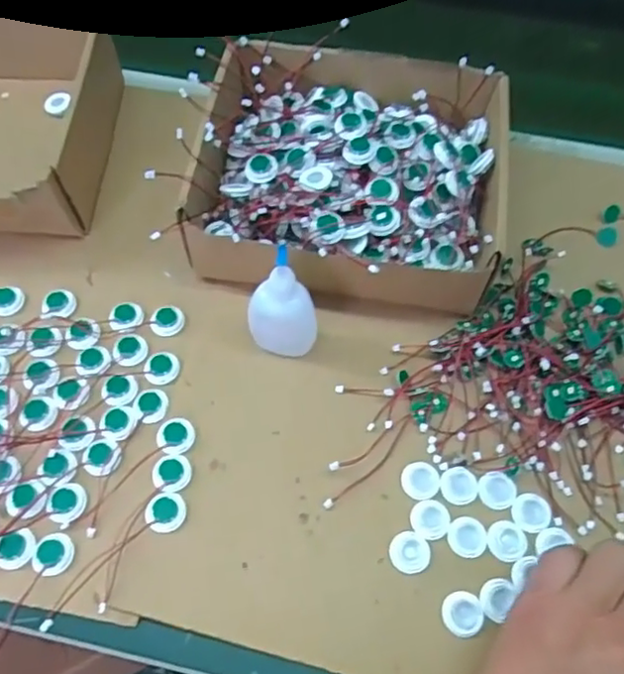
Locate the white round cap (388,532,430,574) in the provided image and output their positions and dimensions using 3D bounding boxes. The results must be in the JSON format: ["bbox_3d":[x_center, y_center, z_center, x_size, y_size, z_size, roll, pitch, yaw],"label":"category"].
[{"bbox_3d":[0.057,0.126,0.364,0.023,0.004,0.023,1,63,-1],"label":"white round cap"}]

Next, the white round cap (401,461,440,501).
[{"bbox_3d":[0.067,0.088,0.383,0.022,0.004,0.023,1,63,-1],"label":"white round cap"}]

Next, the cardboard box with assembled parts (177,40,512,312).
[{"bbox_3d":[0.026,-0.119,0.453,0.211,0.064,0.204,10,63,4],"label":"cardboard box with assembled parts"}]

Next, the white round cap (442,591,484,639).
[{"bbox_3d":[0.084,0.155,0.348,0.022,0.004,0.023,1,63,-1],"label":"white round cap"}]

